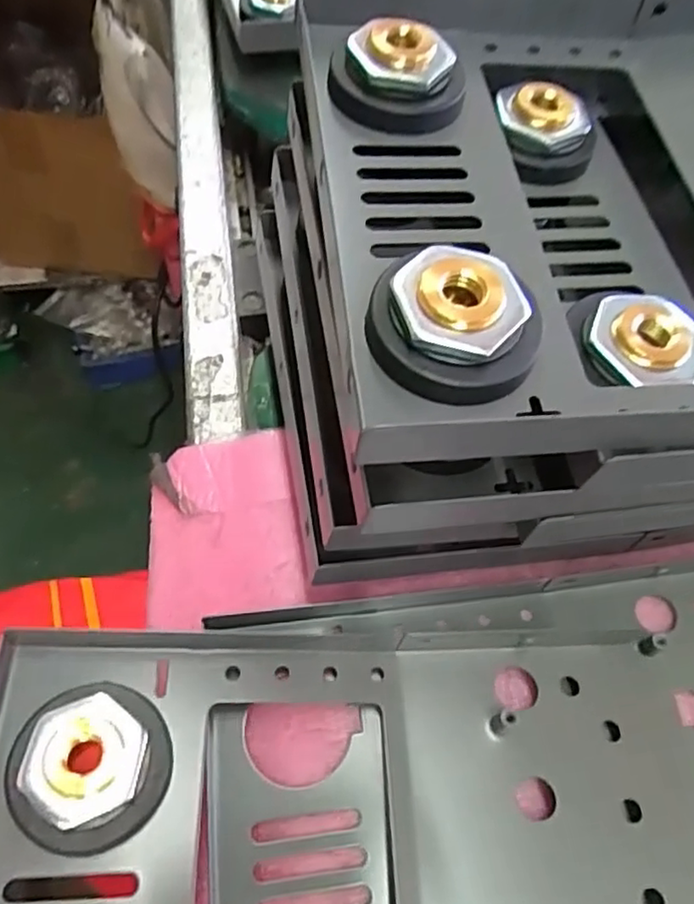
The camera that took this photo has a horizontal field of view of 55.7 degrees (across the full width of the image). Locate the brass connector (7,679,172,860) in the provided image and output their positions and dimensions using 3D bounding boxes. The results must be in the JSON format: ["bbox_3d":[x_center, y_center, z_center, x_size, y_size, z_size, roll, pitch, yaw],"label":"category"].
[{"bbox_3d":[-0.063,0.077,0.161,0.036,0.013,0.036,-3,61,-5],"label":"brass connector"}]

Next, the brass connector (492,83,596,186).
[{"bbox_3d":[0.058,-0.096,0.195,0.027,0.016,0.029,-6,62,-6],"label":"brass connector"}]

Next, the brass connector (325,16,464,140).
[{"bbox_3d":[0.014,-0.101,0.176,0.032,0.015,0.029,34,65,15],"label":"brass connector"}]

